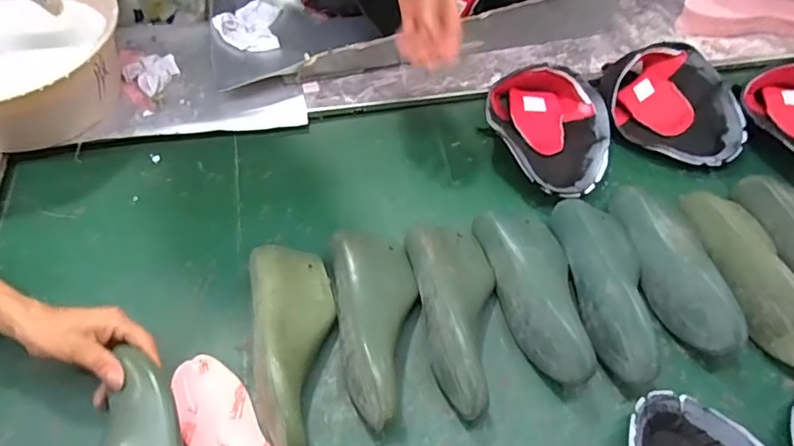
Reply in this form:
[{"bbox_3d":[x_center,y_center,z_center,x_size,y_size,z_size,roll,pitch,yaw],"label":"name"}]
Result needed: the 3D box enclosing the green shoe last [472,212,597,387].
[{"bbox_3d":[0.178,0.073,0.649,0.096,0.070,0.236,-9,56,-8],"label":"green shoe last"}]

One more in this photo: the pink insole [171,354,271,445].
[{"bbox_3d":[-0.168,0.232,0.574,0.074,0.009,0.218,-38,65,-25],"label":"pink insole"}]

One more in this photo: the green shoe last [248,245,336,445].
[{"bbox_3d":[-0.116,0.127,0.605,0.092,0.077,0.244,-5,56,-6],"label":"green shoe last"}]

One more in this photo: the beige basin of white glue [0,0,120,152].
[{"bbox_3d":[-0.542,-0.224,0.764,0.268,0.151,0.234,7,55,3],"label":"beige basin of white glue"}]

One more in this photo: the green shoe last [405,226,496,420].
[{"bbox_3d":[0.078,0.096,0.627,0.094,0.067,0.234,-6,56,-7],"label":"green shoe last"}]

